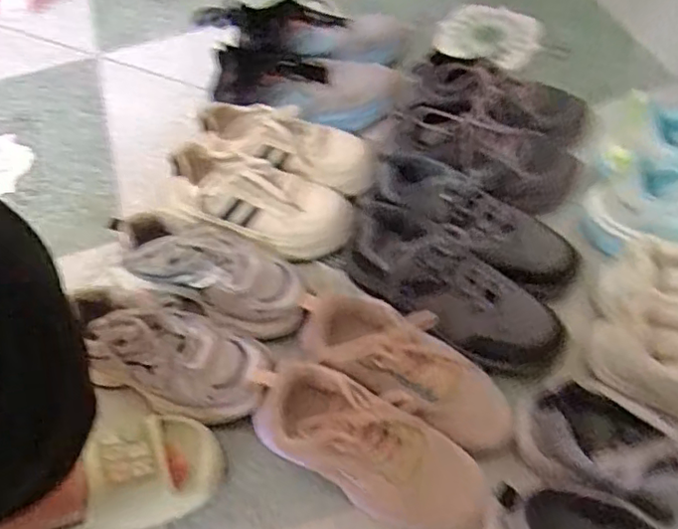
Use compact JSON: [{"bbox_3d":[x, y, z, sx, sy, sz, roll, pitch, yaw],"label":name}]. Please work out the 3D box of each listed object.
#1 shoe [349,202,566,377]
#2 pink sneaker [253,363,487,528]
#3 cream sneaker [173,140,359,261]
[{"bbox_3d":[0.121,0.024,0.670,0.270,0.082,0.113,24,61,20],"label":"shoe"},{"bbox_3d":[0.027,0.179,0.593,0.242,0.076,0.097,24,61,20],"label":"pink sneaker"},{"bbox_3d":[-0.106,-0.071,0.750,0.232,0.079,0.120,14,58,14],"label":"cream sneaker"}]

